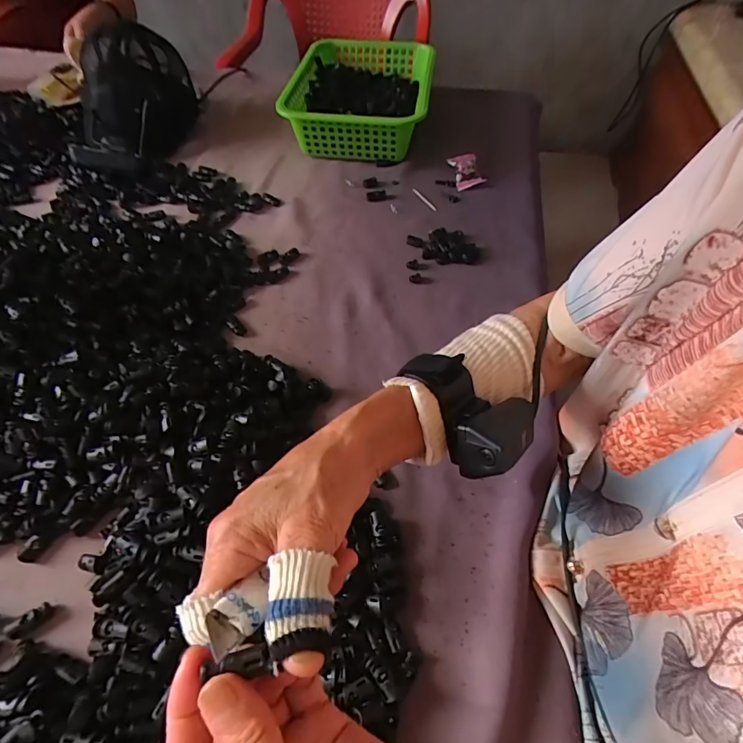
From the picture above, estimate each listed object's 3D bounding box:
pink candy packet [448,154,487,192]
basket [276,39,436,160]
[{"bbox_3d":[0.144,-0.303,0.650,0.045,0.024,0.057,-15,56,-11],"label":"pink candy packet"},{"bbox_3d":[-0.014,-0.459,0.720,0.215,0.093,0.329,7,55,4],"label":"basket"}]

